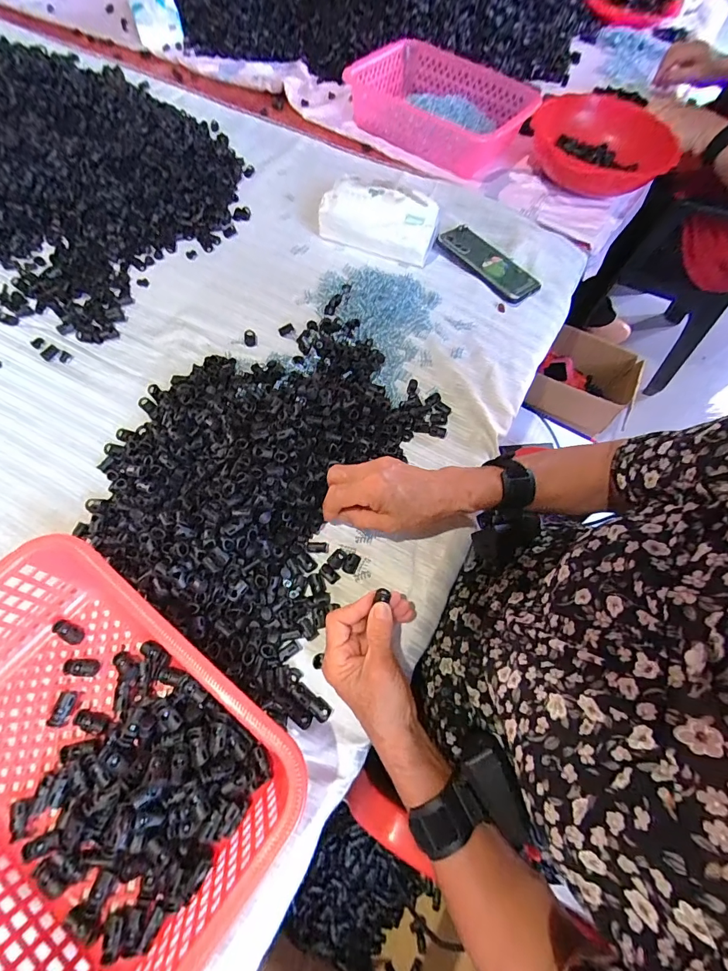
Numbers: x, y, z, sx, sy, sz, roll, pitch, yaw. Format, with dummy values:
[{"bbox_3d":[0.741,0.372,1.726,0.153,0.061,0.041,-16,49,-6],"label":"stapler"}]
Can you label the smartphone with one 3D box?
[{"bbox_3d":[0.187,-0.336,0.627,0.162,0.009,0.083,43,63,9],"label":"smartphone"}]

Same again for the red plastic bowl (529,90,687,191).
[{"bbox_3d":[0.424,-0.619,0.747,0.286,0.058,0.256,-18,66,-11],"label":"red plastic bowl"}]

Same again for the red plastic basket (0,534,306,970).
[{"bbox_3d":[-0.212,0.207,0.314,0.300,0.077,0.219,37,69,12],"label":"red plastic basket"}]

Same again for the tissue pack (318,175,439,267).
[{"bbox_3d":[0.023,-0.394,0.614,0.173,0.071,0.071,18,66,5],"label":"tissue pack"}]

